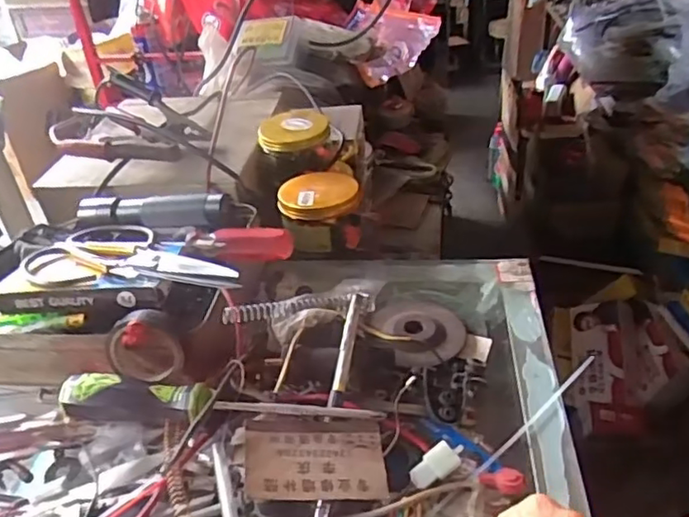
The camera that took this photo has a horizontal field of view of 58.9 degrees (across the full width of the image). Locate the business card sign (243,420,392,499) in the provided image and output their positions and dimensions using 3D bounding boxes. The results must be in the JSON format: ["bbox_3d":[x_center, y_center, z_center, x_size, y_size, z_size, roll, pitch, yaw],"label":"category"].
[{"bbox_3d":[-0.018,0.124,0.385,0.088,0.004,0.053,6,42,-13],"label":"business card sign"}]

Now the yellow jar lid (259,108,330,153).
[{"bbox_3d":[-0.060,-0.151,0.707,0.080,0.015,0.082,-9,34,-6],"label":"yellow jar lid"}]

